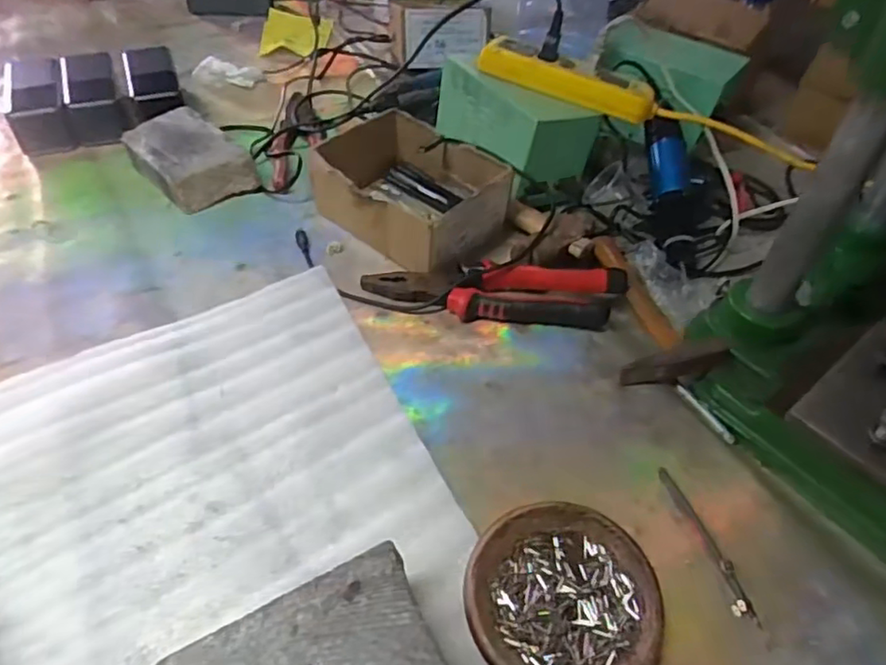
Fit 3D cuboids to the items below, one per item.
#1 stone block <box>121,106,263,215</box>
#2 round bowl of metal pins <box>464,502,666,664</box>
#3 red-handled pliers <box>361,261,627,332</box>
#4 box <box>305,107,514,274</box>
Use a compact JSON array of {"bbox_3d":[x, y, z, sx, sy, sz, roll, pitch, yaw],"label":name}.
[{"bbox_3d":[-0.265,-0.177,0.652,0.131,0.046,0.088,36,54,27],"label":"stone block"},{"bbox_3d":[0.071,0.157,0.370,0.109,0.019,0.111,-5,47,-8],"label":"round bowl of metal pins"},{"bbox_3d":[0.045,-0.036,0.544,0.219,0.025,0.052,1,46,-2],"label":"red-handled pliers"},{"bbox_3d":[-0.030,-0.137,0.606,0.165,0.064,0.132,36,54,27],"label":"box"}]

